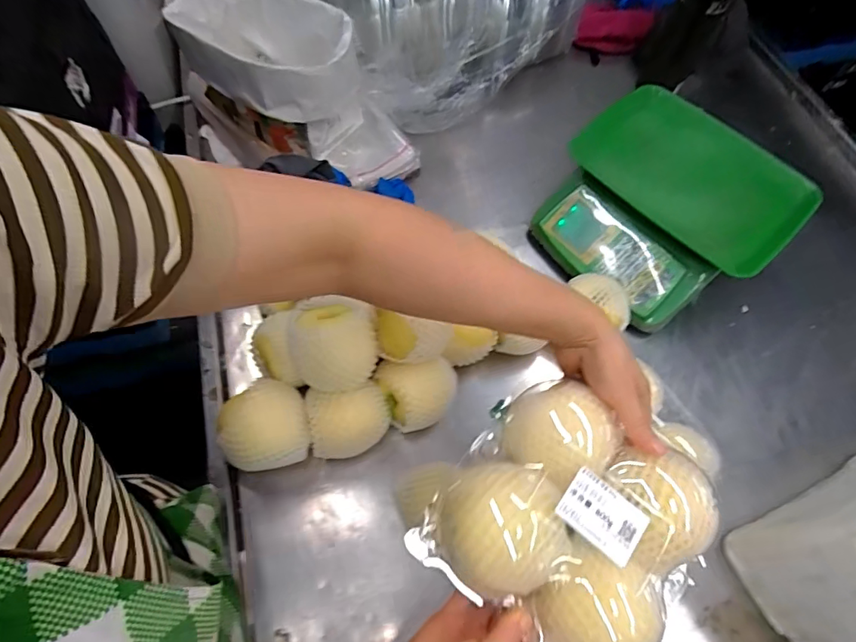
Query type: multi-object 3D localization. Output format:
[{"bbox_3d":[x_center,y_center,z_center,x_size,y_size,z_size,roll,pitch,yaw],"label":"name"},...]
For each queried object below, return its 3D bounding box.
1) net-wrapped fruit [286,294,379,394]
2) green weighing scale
[{"bbox_3d":[-0.101,0.022,0.503,0.090,0.071,0.093,-15,65,-9],"label":"net-wrapped fruit"},{"bbox_3d":[0.321,-0.159,0.669,0.291,0.127,0.293,-31,69,-16],"label":"green weighing scale"}]

